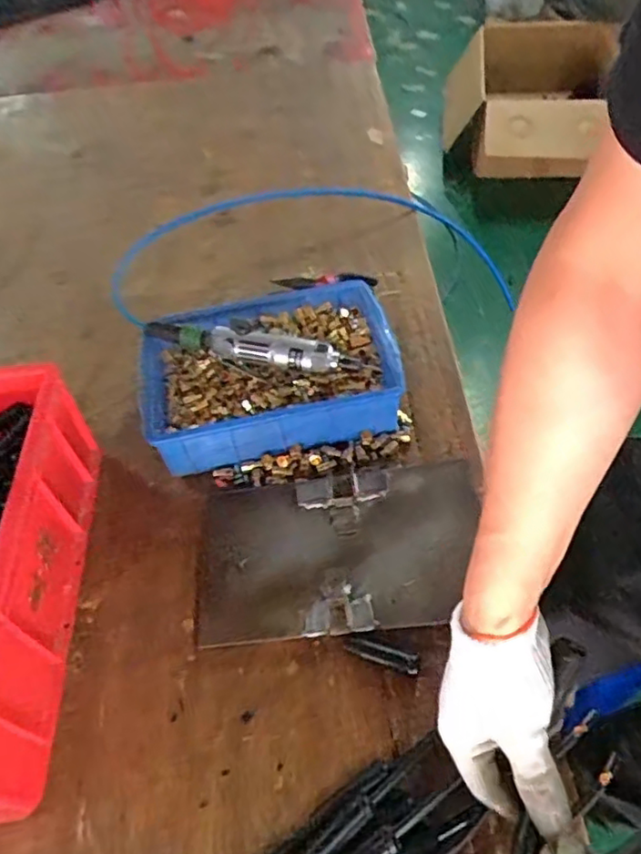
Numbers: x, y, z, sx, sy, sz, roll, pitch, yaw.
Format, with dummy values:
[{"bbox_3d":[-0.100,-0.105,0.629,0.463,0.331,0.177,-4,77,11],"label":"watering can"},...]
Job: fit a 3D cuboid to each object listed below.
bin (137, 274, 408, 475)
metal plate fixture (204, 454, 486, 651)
[{"bbox_3d":[-0.062,-0.064,0.738,0.304,0.084,0.219,-12,51,-4],"label":"bin"},{"bbox_3d":[0.021,0.123,0.624,0.294,0.018,0.177,-8,52,4],"label":"metal plate fixture"}]

